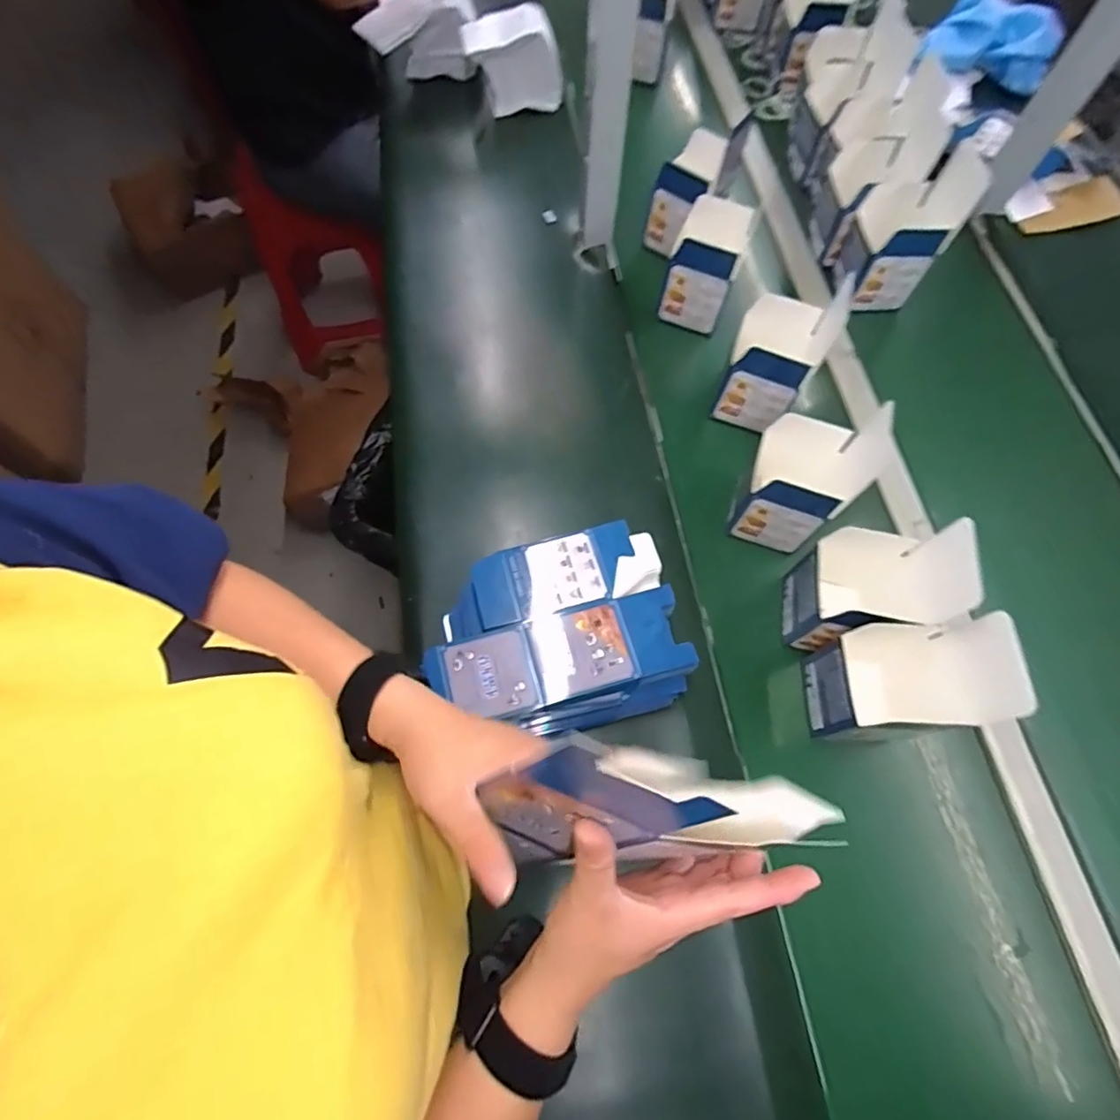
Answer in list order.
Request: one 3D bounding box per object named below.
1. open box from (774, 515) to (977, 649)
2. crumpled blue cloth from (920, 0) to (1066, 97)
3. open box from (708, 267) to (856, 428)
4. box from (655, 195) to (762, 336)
[{"bbox_3d":[0.292,0.030,0.561,0.111,0.165,0.095,11,63,5],"label":"open box"},{"bbox_3d":[0.672,-0.814,0.917,0.195,0.097,0.060,10,62,4],"label":"crumpled blue cloth"},{"bbox_3d":[0.246,-0.227,0.677,0.095,0.126,0.103,24,64,11],"label":"open box"},{"bbox_3d":[0.184,-0.374,0.747,0.086,0.121,0.093,17,63,8],"label":"box"}]

